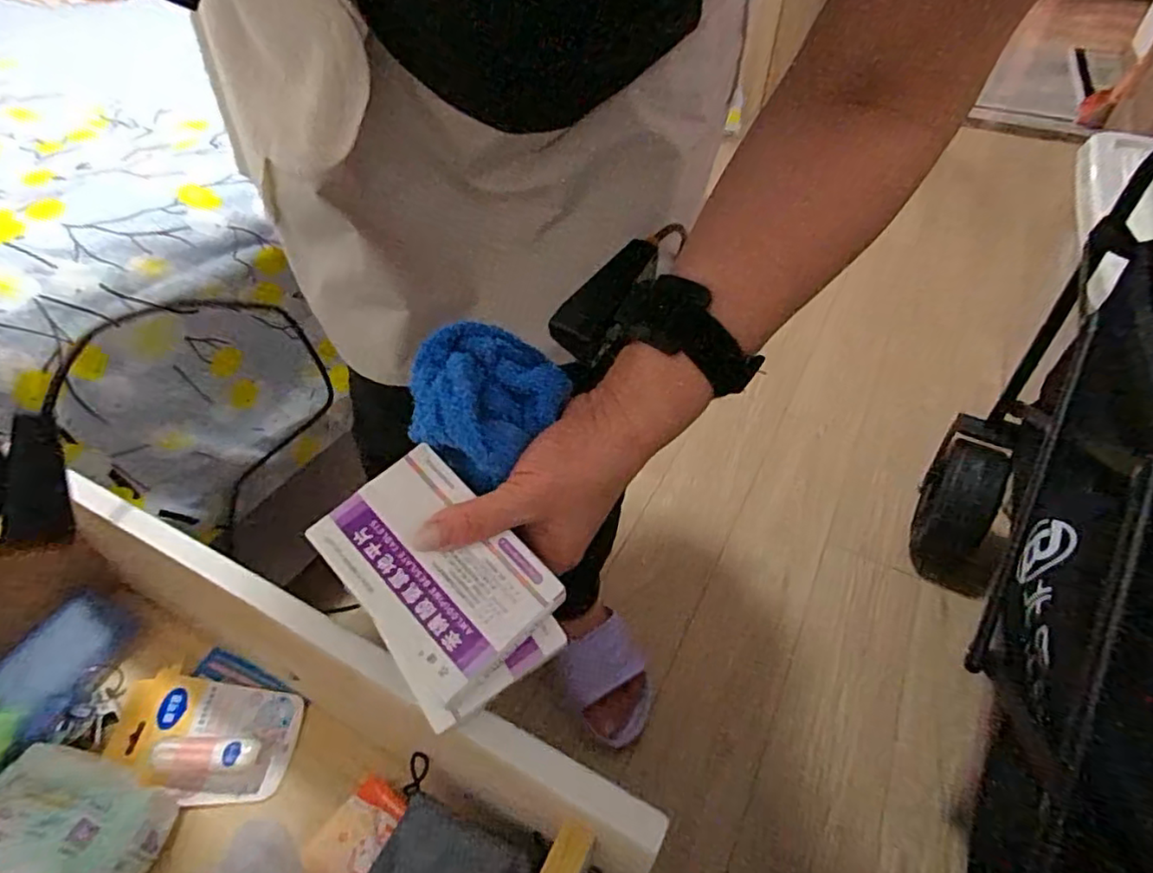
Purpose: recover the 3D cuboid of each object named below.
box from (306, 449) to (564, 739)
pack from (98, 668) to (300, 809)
[{"bbox_3d":[-0.069,0.063,0.291,0.076,0.011,0.108,-40,72,-21],"label":"box"},{"bbox_3d":[-0.241,0.188,0.390,0.116,0.028,0.069,8,44,6],"label":"pack"}]

